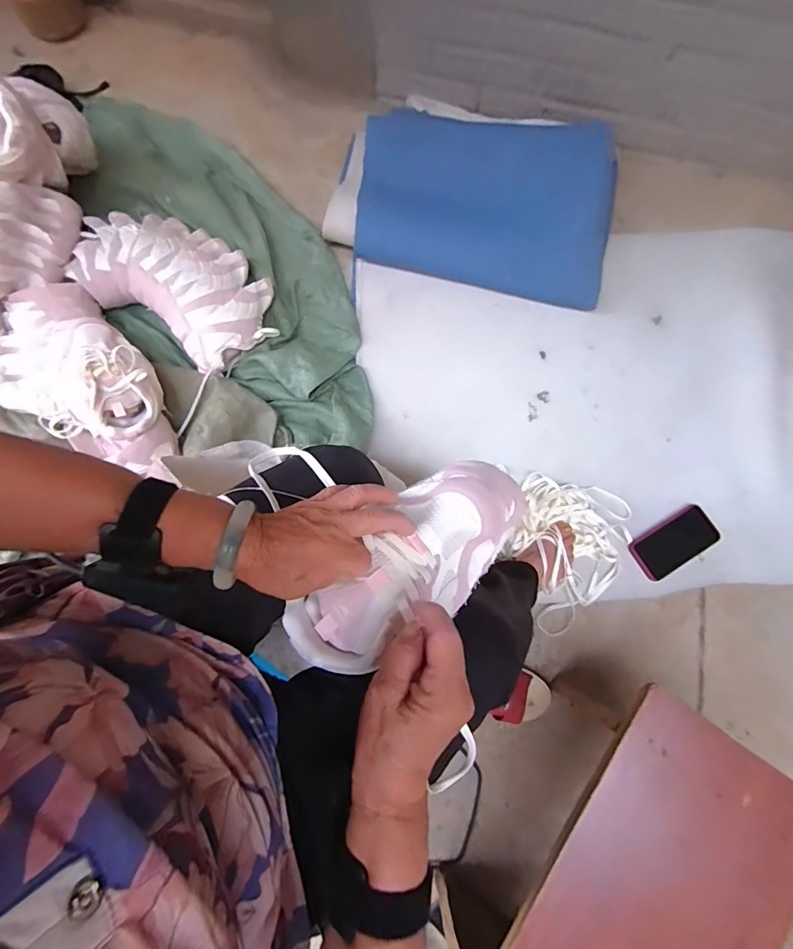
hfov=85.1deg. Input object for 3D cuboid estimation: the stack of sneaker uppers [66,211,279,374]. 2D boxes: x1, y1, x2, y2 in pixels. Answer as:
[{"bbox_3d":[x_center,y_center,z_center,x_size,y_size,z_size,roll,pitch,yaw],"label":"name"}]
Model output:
[{"bbox_3d":[-0.425,-0.376,0.838,0.425,0.096,0.236,33,76,7],"label":"stack of sneaker uppers"}]

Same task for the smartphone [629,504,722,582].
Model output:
[{"bbox_3d":[0.527,0.128,0.812,0.174,0.008,0.083,-28,77,-9],"label":"smartphone"}]

